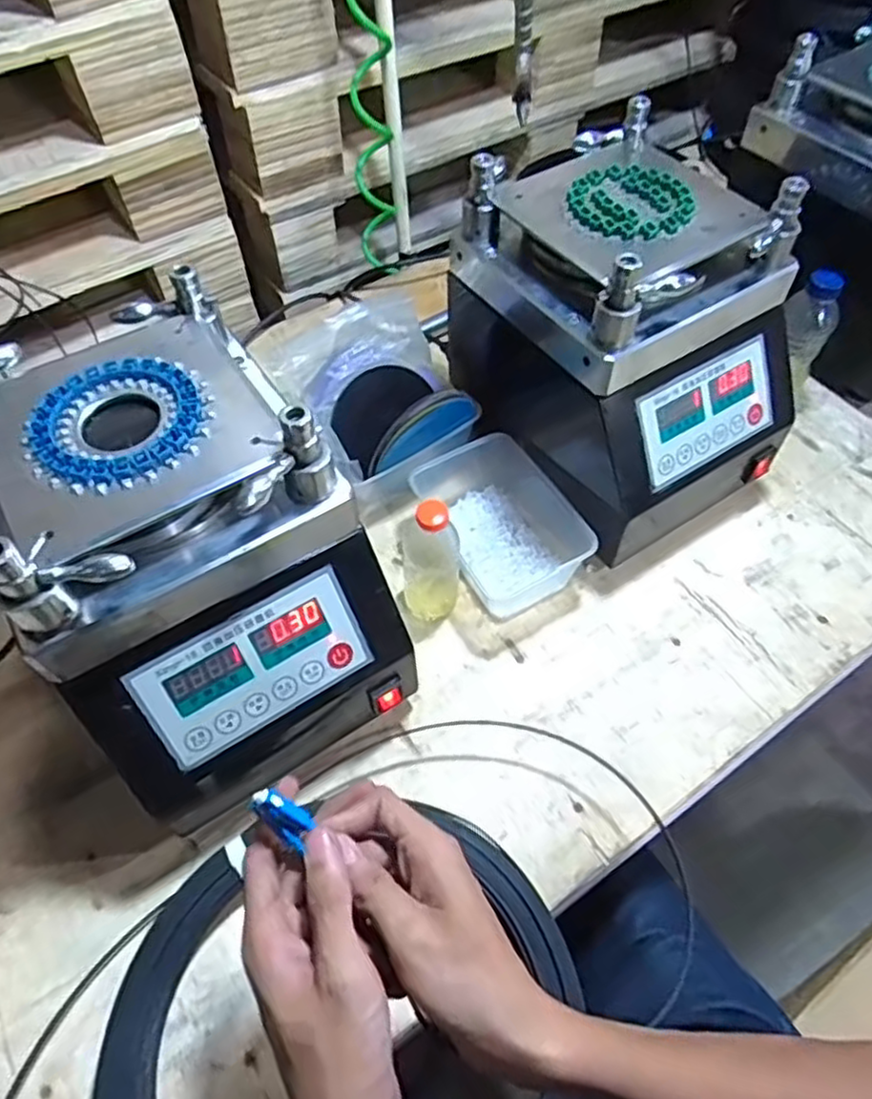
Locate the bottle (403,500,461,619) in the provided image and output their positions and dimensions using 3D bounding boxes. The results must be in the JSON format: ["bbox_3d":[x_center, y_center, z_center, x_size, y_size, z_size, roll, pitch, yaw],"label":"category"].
[{"bbox_3d":[-0.005,0.008,0.618,0.051,0.128,0.044,3,56,3],"label":"bottle"}]

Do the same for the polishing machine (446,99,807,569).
[{"bbox_3d":[0.174,-0.197,0.664,0.218,0.288,0.284,-27,59,-16],"label":"polishing machine"}]

